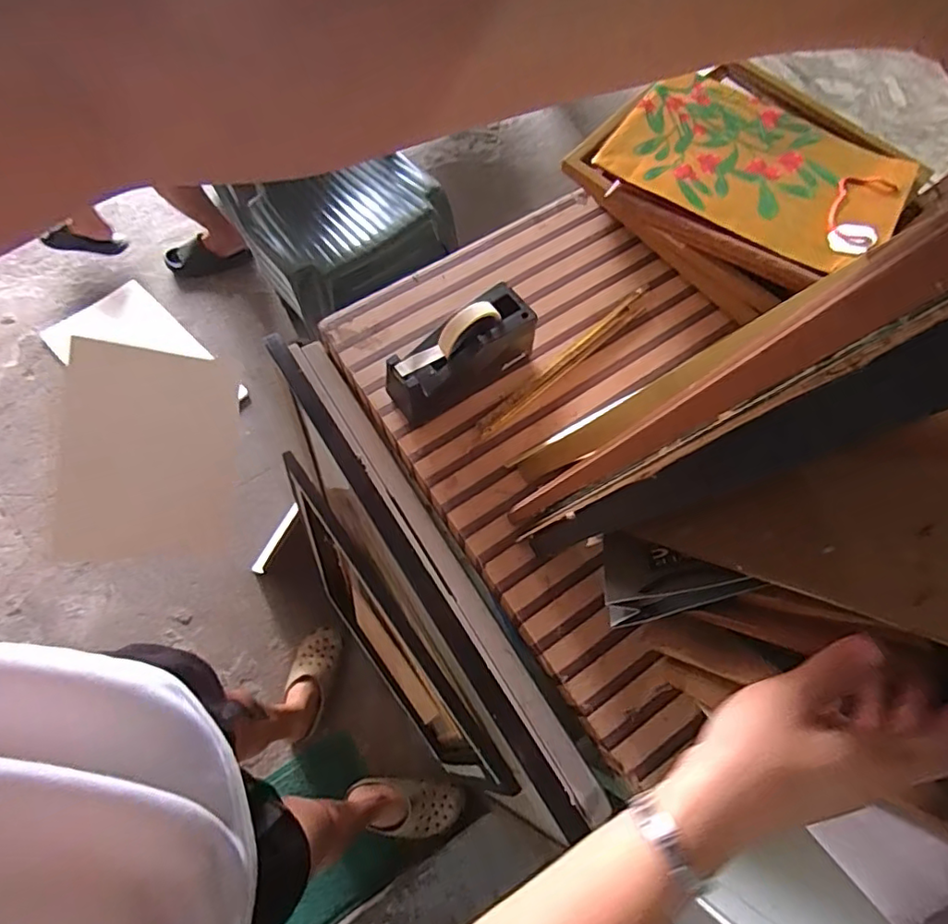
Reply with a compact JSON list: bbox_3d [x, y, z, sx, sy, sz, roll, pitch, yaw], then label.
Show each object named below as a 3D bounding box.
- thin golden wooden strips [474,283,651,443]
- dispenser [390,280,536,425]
[{"bbox_3d":[0.136,-0.146,0.804,0.343,0.007,0.027,-41,74,-15],"label":"thin golden wooden strips"},{"bbox_3d":[-0.015,-0.148,0.737,0.211,0.114,0.080,-32,71,-12],"label":"dispenser"}]

